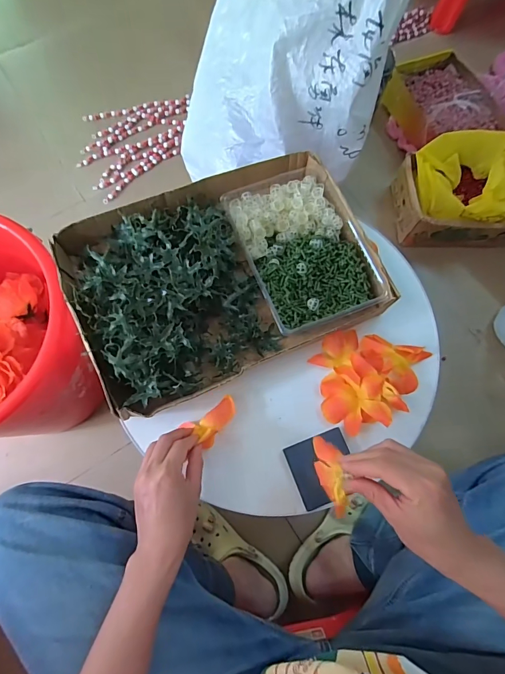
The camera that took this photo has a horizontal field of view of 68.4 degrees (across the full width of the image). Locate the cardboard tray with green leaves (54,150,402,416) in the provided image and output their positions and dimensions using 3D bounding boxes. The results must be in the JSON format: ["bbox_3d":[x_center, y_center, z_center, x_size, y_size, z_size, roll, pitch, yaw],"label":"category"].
[{"bbox_3d":[-0.040,-0.098,0.522,0.400,0.064,0.280,-25,75,-10],"label":"cardboard tray with green leaves"}]

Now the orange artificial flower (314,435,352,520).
[{"bbox_3d":[0.084,0.141,0.390,0.023,0.043,0.082,-10,51,-5],"label":"orange artificial flower"}]

